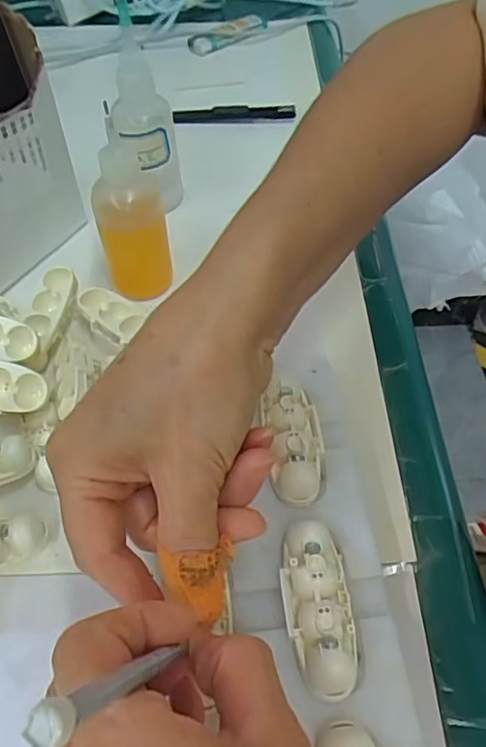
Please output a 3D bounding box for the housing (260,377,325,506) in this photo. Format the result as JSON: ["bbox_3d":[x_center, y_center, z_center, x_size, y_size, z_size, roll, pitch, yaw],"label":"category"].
[{"bbox_3d":[0.023,0.030,0.265,0.026,0.018,0.059,-7,54,-4],"label":"housing"}]

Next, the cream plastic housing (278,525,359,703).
[{"bbox_3d":[0.028,0.087,0.222,0.024,0.015,0.061,-5,54,-3],"label":"cream plastic housing"}]

